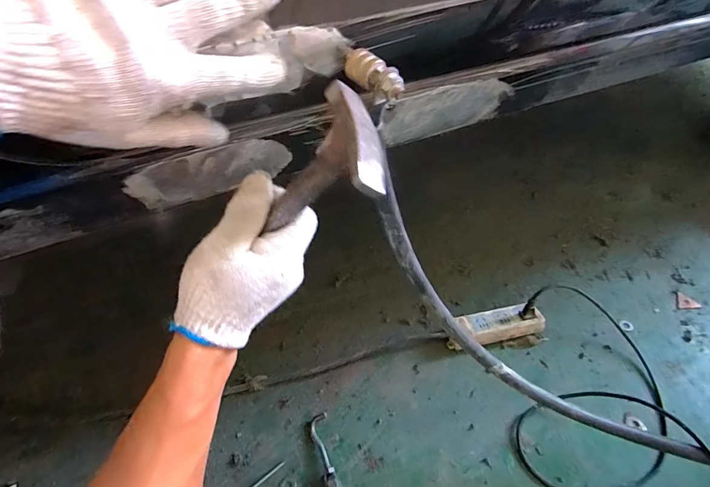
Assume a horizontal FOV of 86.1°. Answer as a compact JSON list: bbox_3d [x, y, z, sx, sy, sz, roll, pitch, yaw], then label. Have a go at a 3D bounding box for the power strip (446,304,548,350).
[{"bbox_3d":[0.255,0.151,0.702,0.179,0.041,0.060,-11,46,-7],"label":"power strip"}]

